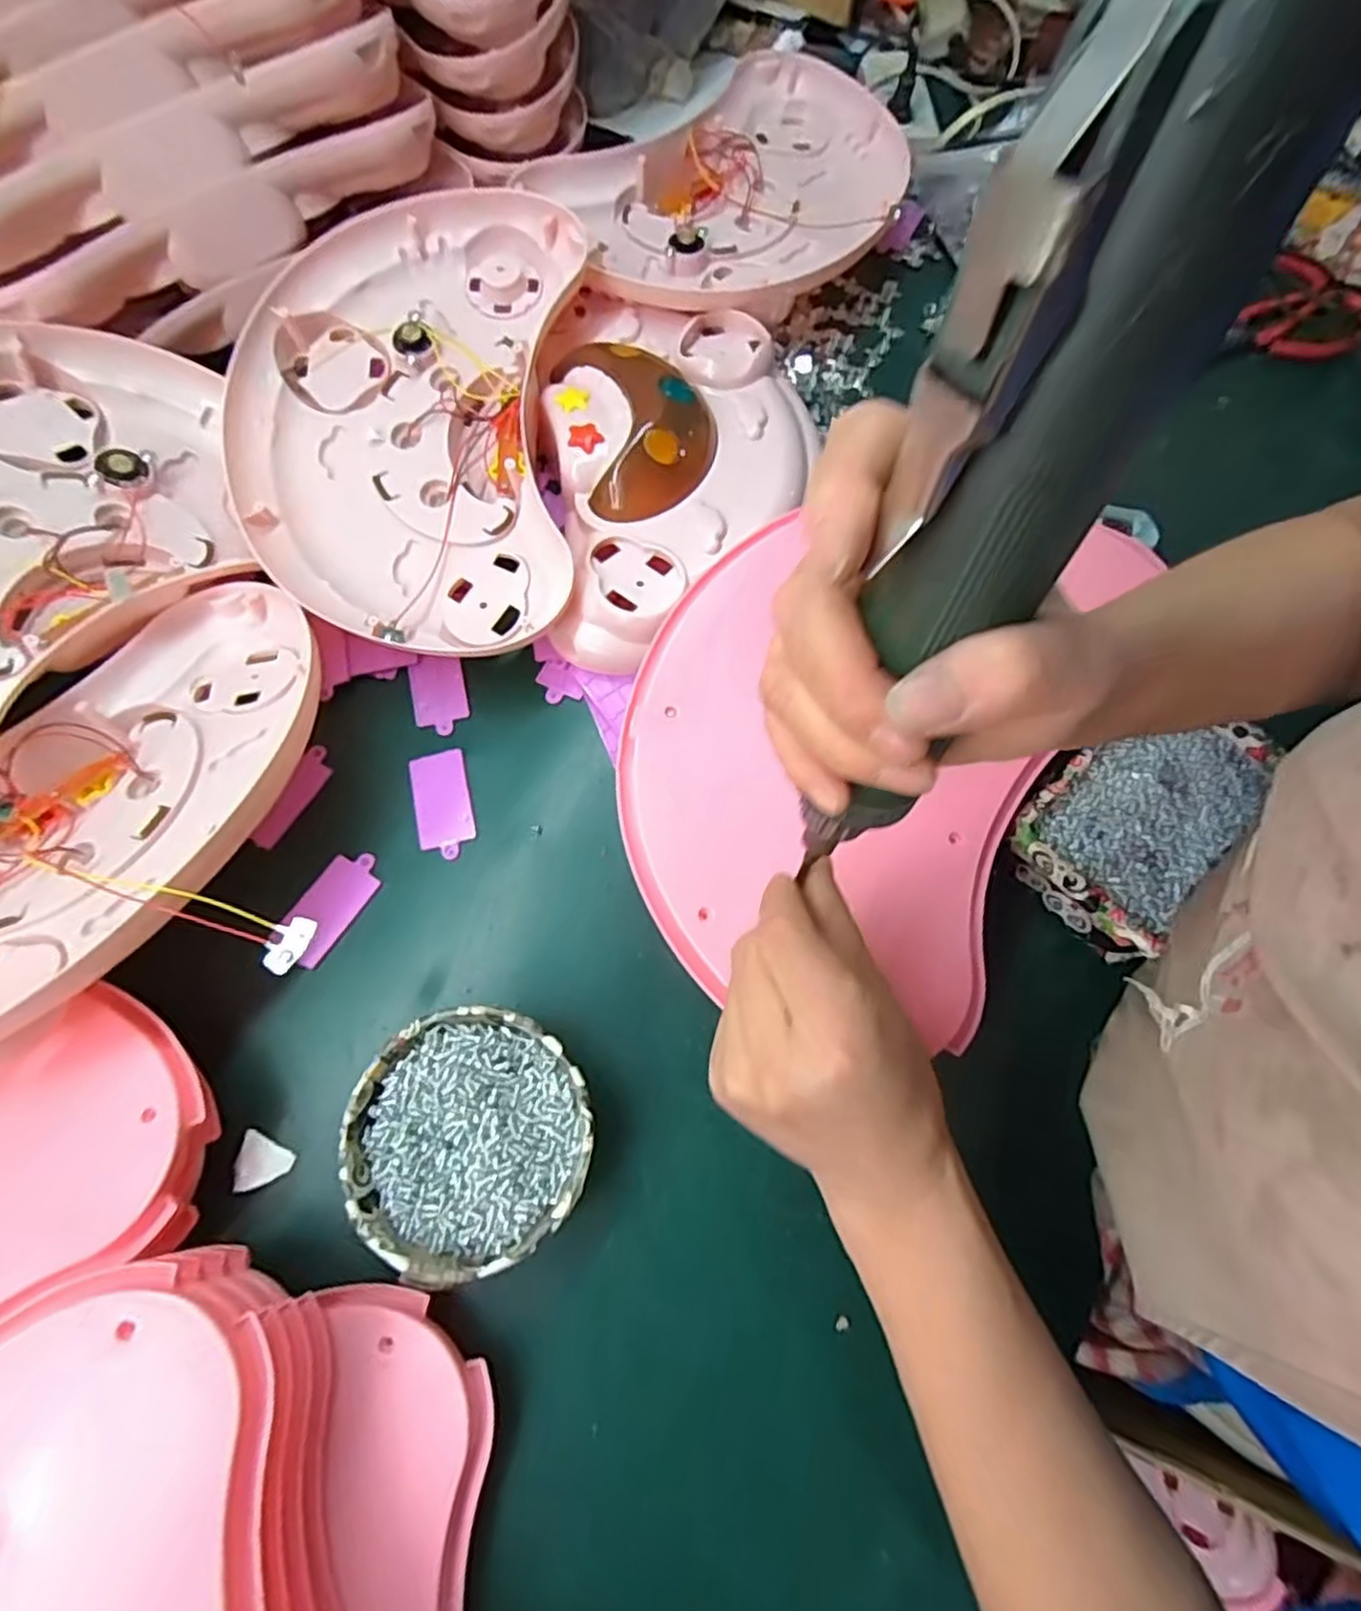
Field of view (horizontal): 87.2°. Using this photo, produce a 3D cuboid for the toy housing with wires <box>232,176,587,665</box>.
[{"bbox_3d":[-0.182,-0.254,0.475,0.224,0.070,0.330,0,68,1],"label":"toy housing with wires"}]

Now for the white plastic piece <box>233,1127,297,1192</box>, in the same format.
[{"bbox_3d":[-0.216,0.184,0.365,0.027,0.006,0.025,29,72,12],"label":"white plastic piece"}]

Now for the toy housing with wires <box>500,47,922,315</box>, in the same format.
[{"bbox_3d":[0.050,-0.490,0.566,0.233,0.039,0.327,40,74,15],"label":"toy housing with wires"}]

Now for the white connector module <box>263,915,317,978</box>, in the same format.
[{"bbox_3d":[-0.173,0.061,0.315,0.016,0.004,0.025,19,70,8],"label":"white connector module"}]

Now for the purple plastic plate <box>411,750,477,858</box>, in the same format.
[{"bbox_3d":[-0.144,-0.002,0.433,0.033,0.004,0.066,-13,69,-4],"label":"purple plastic plate"}]

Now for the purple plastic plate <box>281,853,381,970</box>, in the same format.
[{"bbox_3d":[-0.201,0.057,0.411,0.033,0.004,0.065,31,72,12],"label":"purple plastic plate"}]

